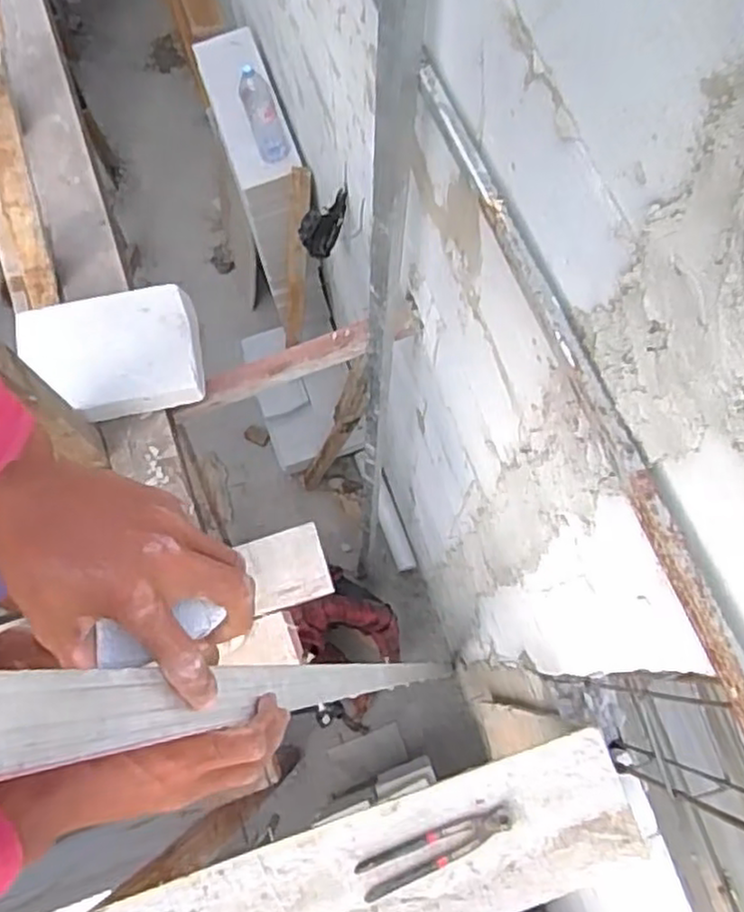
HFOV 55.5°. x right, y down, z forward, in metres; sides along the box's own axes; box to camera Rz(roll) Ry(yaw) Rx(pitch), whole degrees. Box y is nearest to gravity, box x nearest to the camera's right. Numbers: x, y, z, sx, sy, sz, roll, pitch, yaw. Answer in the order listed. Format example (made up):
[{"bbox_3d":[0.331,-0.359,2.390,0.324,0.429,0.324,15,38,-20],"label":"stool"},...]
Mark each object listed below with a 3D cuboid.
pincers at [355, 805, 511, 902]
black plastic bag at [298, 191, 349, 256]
[{"bbox_3d":[0.087,0.535,0.961,0.217,0.014,0.048,-22,74,-5],"label":"pincers"},{"bbox_3d":[-0.113,-0.575,1.739,0.089,0.272,0.050,4,71,-23],"label":"black plastic bag"}]

